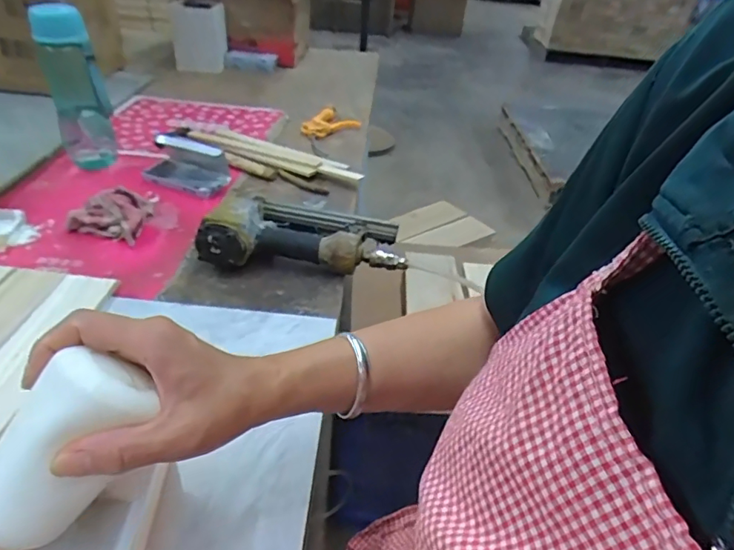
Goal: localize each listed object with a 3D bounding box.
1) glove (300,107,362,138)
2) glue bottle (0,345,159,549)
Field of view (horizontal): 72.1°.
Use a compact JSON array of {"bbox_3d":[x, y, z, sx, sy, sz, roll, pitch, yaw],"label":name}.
[{"bbox_3d":[-0.074,-0.320,1.052,0.060,0.034,0.137,29,42,29],"label":"glove"},{"bbox_3d":[-0.174,0.111,0.259,0.052,0.045,0.144,32,86,29],"label":"glue bottle"}]

